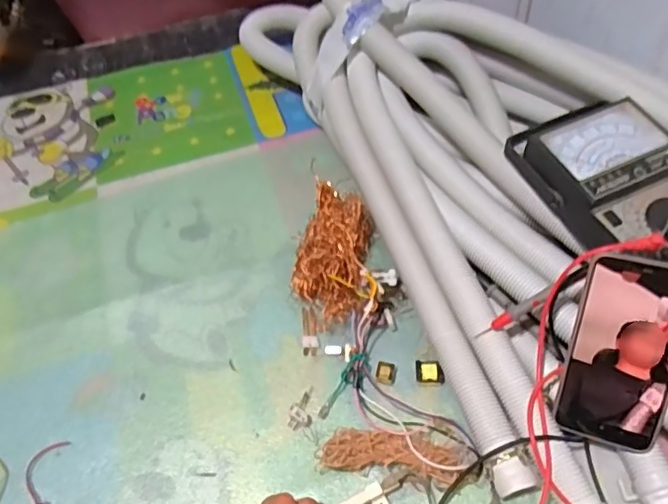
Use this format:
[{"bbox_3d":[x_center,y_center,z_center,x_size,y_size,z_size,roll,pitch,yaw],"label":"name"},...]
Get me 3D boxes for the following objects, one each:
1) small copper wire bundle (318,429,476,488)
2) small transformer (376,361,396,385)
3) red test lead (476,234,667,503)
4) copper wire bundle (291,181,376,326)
[{"bbox_3d":[0.049,0.168,0.470,0.117,0.027,0.034,4,54,6],"label":"small copper wire bundle"},{"bbox_3d":[0.048,0.113,0.527,0.017,0.016,0.016,10,55,10],"label":"small transformer"},{"bbox_3d":[0.191,0.146,0.441,0.120,0.101,0.310,1,77,4],"label":"red test lead"},{"bbox_3d":[-0.002,0.003,0.577,0.076,0.067,0.132,7,54,8],"label":"copper wire bundle"}]

